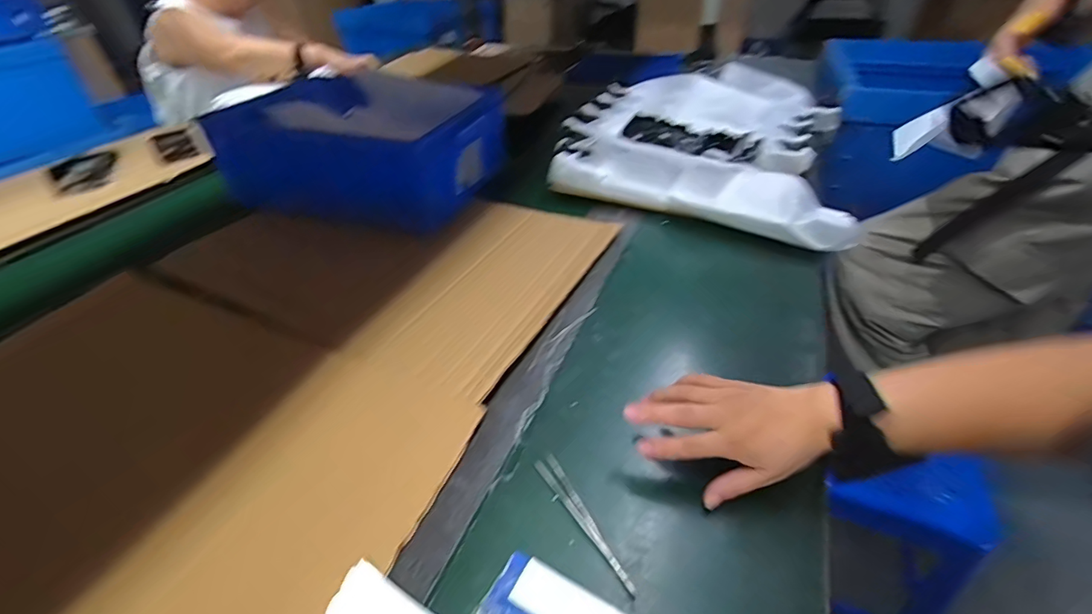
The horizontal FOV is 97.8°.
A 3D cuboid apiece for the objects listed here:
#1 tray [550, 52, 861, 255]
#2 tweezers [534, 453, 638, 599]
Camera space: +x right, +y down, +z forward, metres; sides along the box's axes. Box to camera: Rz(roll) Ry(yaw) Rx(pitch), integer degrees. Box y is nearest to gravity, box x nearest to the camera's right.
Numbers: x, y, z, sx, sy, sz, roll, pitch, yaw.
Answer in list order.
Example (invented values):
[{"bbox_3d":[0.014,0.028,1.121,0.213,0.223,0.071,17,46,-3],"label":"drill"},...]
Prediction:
[{"bbox_3d":[0.290,-0.325,0.881,0.472,0.085,0.562,11,40,18],"label":"tray"},{"bbox_3d":[0.030,0.168,0.378,0.017,0.009,0.125,-22,42,-22],"label":"tweezers"}]

